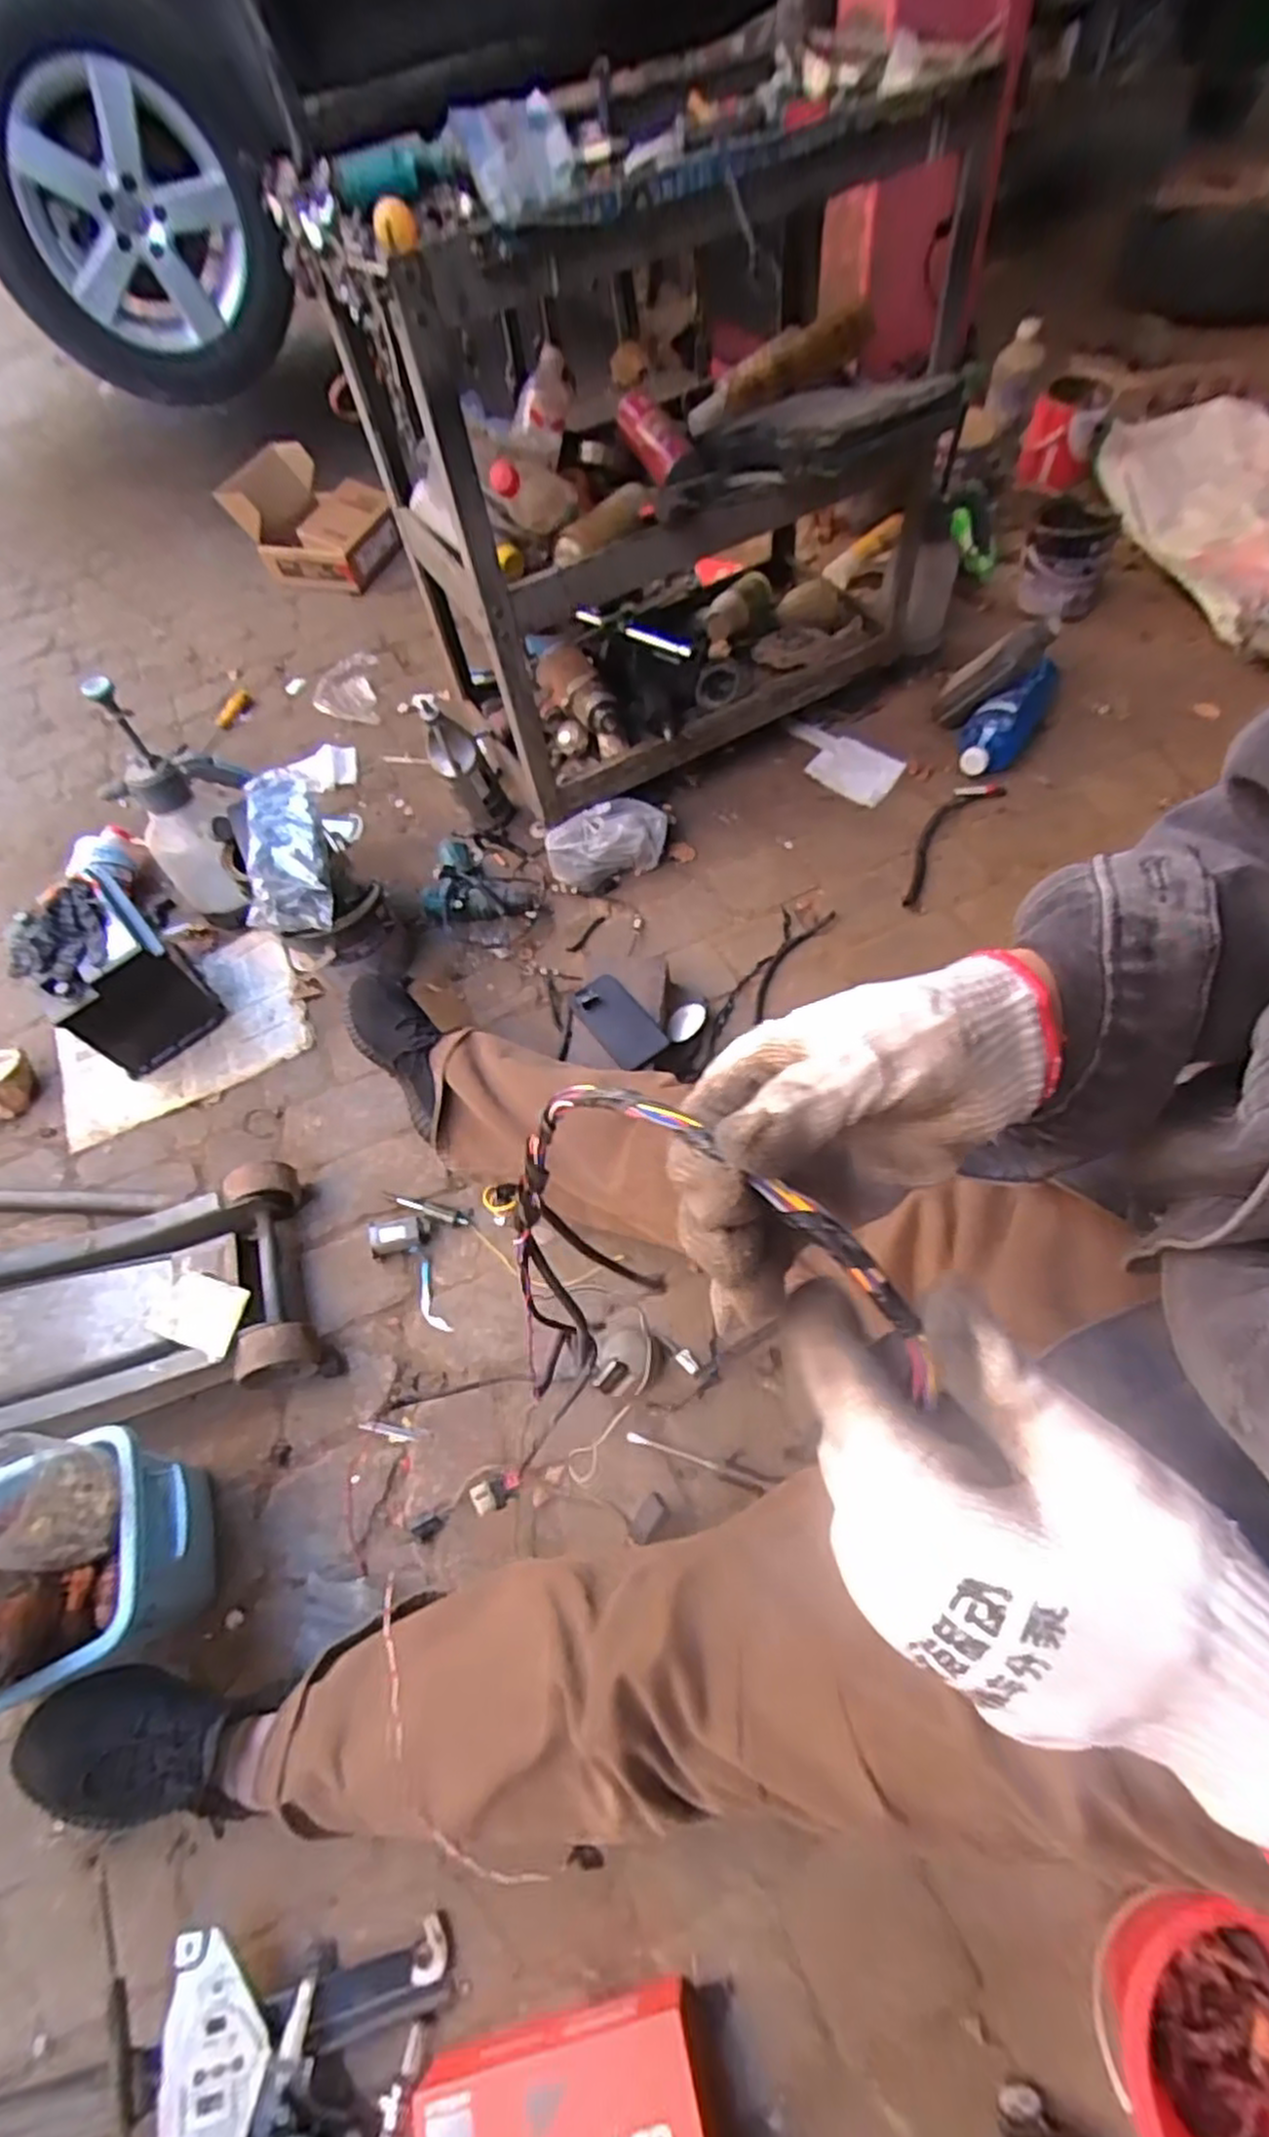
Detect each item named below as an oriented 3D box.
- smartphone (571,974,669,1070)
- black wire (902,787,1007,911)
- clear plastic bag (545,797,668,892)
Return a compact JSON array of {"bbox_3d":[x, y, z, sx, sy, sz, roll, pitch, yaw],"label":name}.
[{"bbox_3d":[-0.022,-0.064,1.025,0.072,0.014,0.142,-36,62,-14],"label":"smartphone"},{"bbox_3d":[0.468,-0.347,1.184,0.068,0.029,0.284,34,68,23],"label":"black wire"},{"bbox_3d":[-0.040,-0.351,1.196,0.196,0.098,0.079,-21,60,-6],"label":"clear plastic bag"}]

